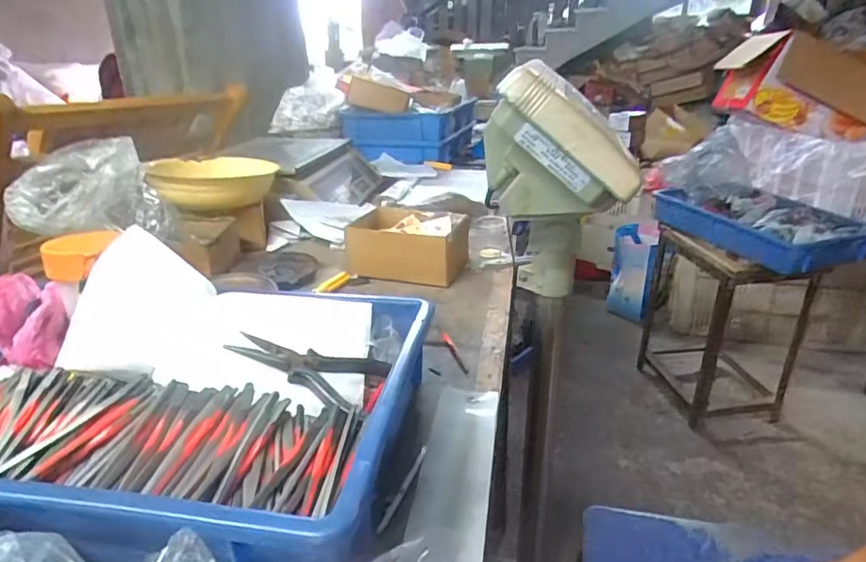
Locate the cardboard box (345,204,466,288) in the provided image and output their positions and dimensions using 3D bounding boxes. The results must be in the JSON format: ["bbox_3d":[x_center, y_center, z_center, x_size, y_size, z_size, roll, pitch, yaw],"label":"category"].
[{"bbox_3d":[-0.034,-0.051,0.774,0.154,0.072,0.118,4,24,8],"label":"cardboard box"}]

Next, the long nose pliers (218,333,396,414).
[{"bbox_3d":[-0.108,0.071,0.487,0.122,0.016,0.075,23,25,13],"label":"long nose pliers"}]

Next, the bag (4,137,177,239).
[{"bbox_3d":[-0.421,-0.112,0.682,0.173,0.094,0.120,-9,25,-18],"label":"bag"}]

